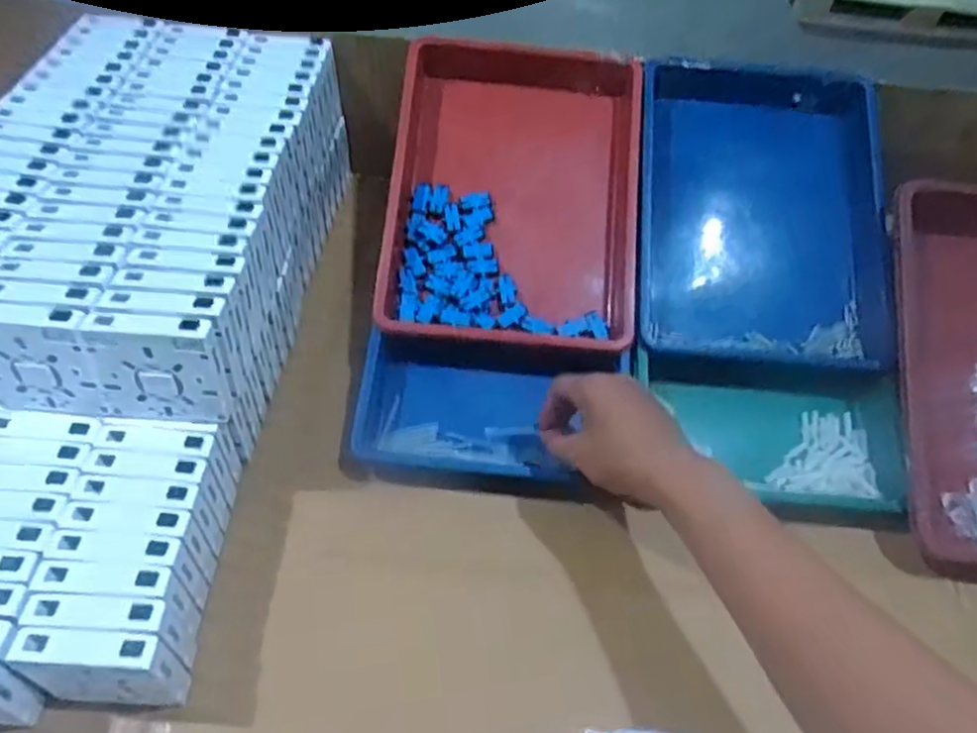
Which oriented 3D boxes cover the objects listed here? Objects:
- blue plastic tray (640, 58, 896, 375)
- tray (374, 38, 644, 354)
[{"bbox_3d":[0.261,-0.152,0.667,0.231,0.052,0.319,3,83,1],"label":"blue plastic tray"},{"bbox_3d":[0.027,-0.169,0.676,0.241,0.049,0.313,5,77,1],"label":"tray"}]

